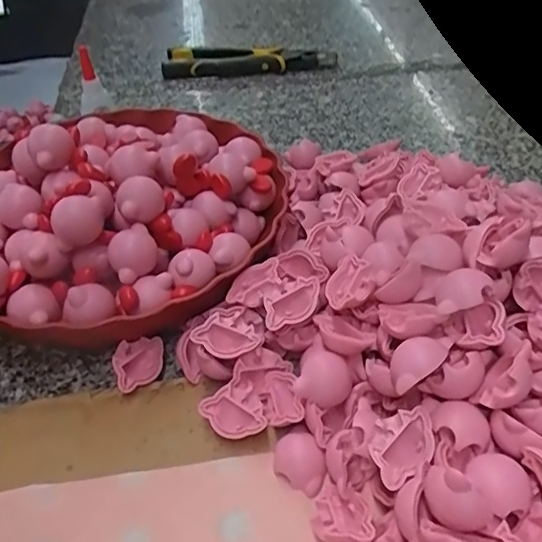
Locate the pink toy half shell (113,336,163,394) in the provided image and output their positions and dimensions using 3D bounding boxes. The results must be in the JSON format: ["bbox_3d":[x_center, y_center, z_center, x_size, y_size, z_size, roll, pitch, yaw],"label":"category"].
[{"bbox_3d":[-0.076,0.054,0.330,0.027,0.020,0.027,-15,44,-10],"label":"pink toy half shell"}]

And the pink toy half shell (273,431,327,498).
[{"bbox_3d":[0.015,0.095,0.283,0.029,0.014,0.022,30,54,32],"label":"pink toy half shell"}]

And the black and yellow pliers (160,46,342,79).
[{"bbox_3d":[-0.024,-0.240,0.644,0.190,0.026,0.051,-5,43,1],"label":"black and yellow pliers"}]

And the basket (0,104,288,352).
[{"bbox_3d":[-0.107,-0.053,0.400,0.219,0.096,0.240,-3,43,3],"label":"basket"}]

